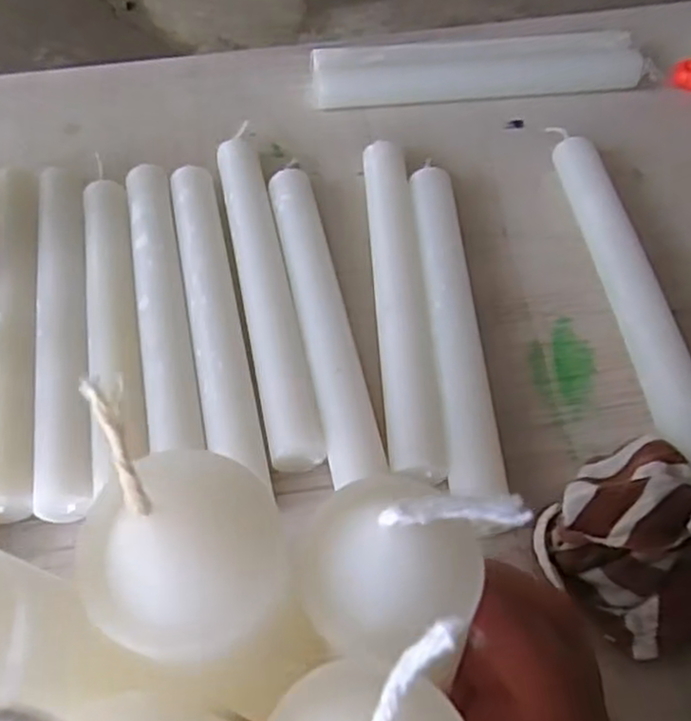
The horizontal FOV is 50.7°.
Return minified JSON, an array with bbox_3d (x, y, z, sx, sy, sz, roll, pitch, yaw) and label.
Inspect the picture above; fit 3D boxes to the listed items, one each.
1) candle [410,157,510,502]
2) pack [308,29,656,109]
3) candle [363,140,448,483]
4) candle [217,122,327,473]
[{"bbox_3d":[0.063,-0.026,0.440,0.029,0.024,0.235,-2,55,-1],"label":"candle"},{"bbox_3d":[0.109,-0.224,0.566,0.266,0.035,0.042,-2,55,-1],"label":"pack"},{"bbox_3d":[0.033,-0.041,0.450,0.030,0.023,0.252,-2,55,-1],"label":"candle"},{"bbox_3d":[-0.051,-0.052,0.462,0.030,0.023,0.271,-11,57,-6],"label":"candle"}]

